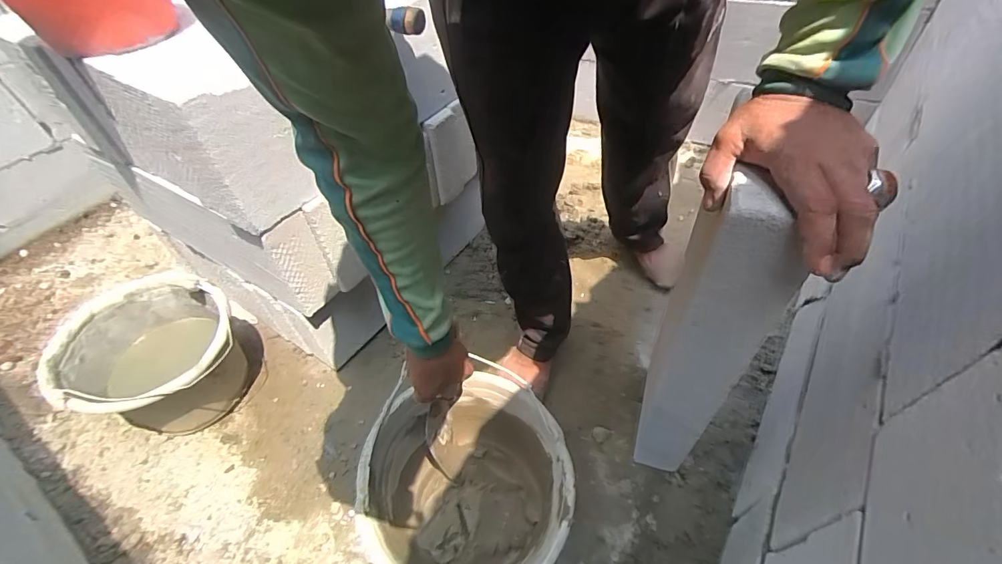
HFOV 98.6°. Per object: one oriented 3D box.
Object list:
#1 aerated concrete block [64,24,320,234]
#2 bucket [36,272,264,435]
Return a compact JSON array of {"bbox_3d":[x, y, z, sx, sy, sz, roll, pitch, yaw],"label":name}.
[{"bbox_3d":[-0.458,-0.230,0.650,0.321,0.195,0.127,28,56,23],"label":"aerated concrete block"},{"bbox_3d":[-0.655,0.156,0.865,0.293,0.237,0.271,-1,50,1],"label":"bucket"}]

